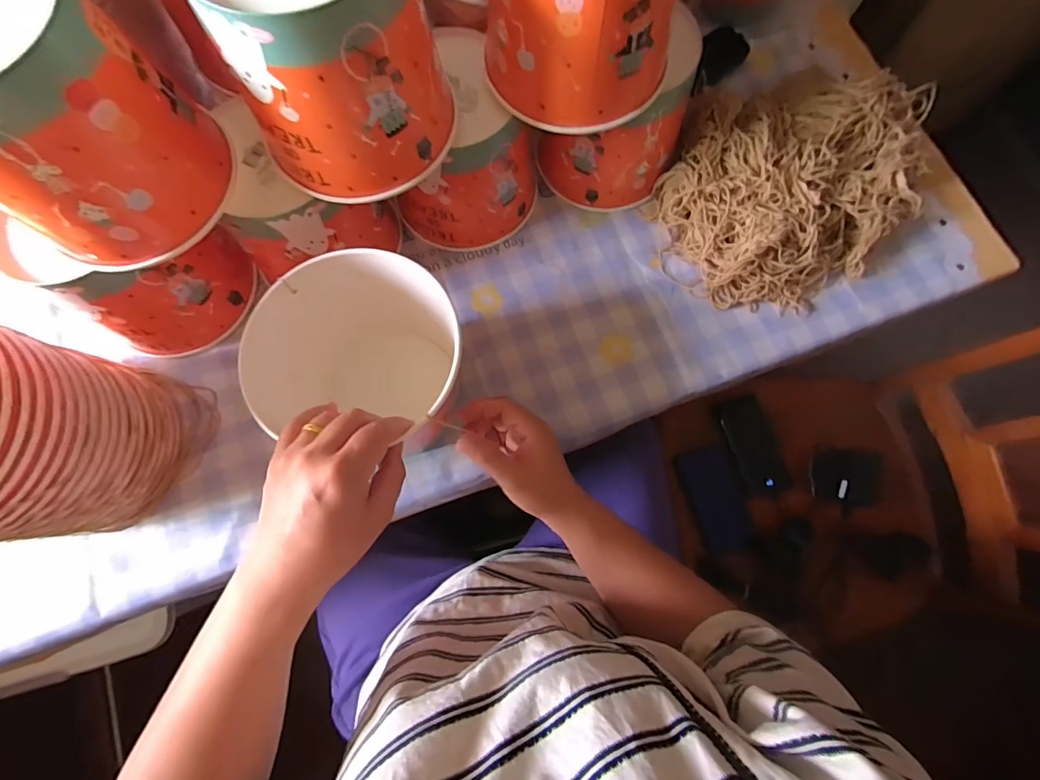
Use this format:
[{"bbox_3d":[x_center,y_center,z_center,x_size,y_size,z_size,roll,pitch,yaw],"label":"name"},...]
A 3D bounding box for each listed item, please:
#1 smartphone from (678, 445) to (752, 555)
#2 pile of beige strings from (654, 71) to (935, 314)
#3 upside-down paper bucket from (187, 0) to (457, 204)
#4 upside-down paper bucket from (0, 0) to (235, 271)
[{"bbox_3d":[0.309,0.167,0.705,0.077,0.010,0.152,-16,78,-3],"label":"smartphone"},{"bbox_3d":[0.298,-0.226,0.478,0.295,0.066,0.228,-32,79,-6],"label":"pile of beige strings"},{"bbox_3d":[-0.132,-0.237,0.315,0.140,0.130,0.140,-24,78,-5],"label":"upside-down paper bucket"},{"bbox_3d":[-0.306,-0.181,0.301,0.144,0.126,0.136,40,81,8],"label":"upside-down paper bucket"}]

